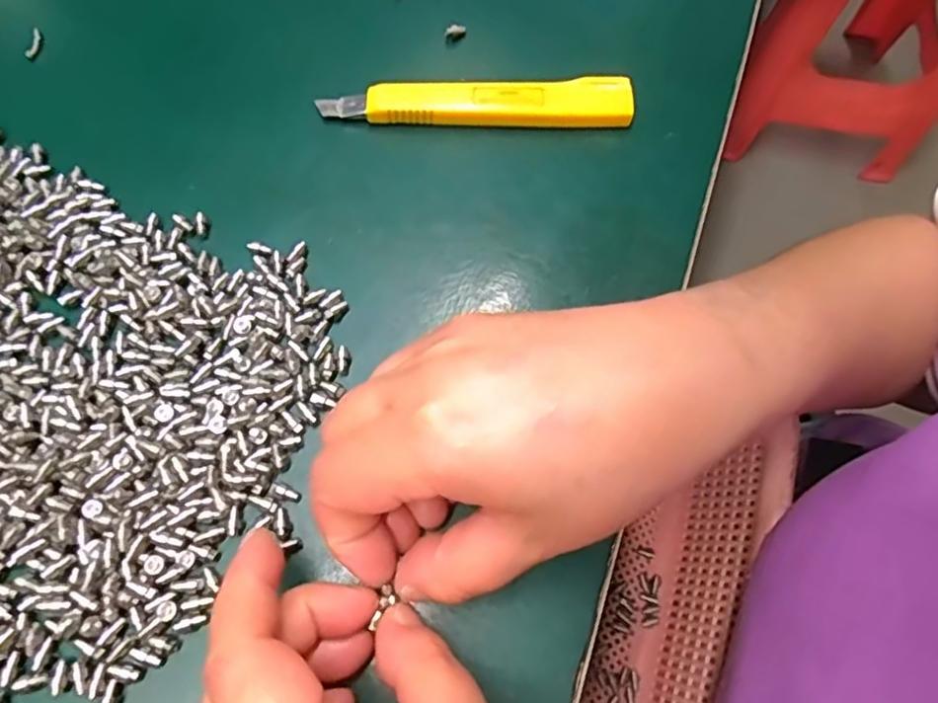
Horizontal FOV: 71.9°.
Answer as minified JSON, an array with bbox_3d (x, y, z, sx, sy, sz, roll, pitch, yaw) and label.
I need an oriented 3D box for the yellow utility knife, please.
[{"bbox_3d":[0.003,-0.107,0.278,0.132,0.011,0.019,0,68,-1],"label":"yellow utility knife"}]

